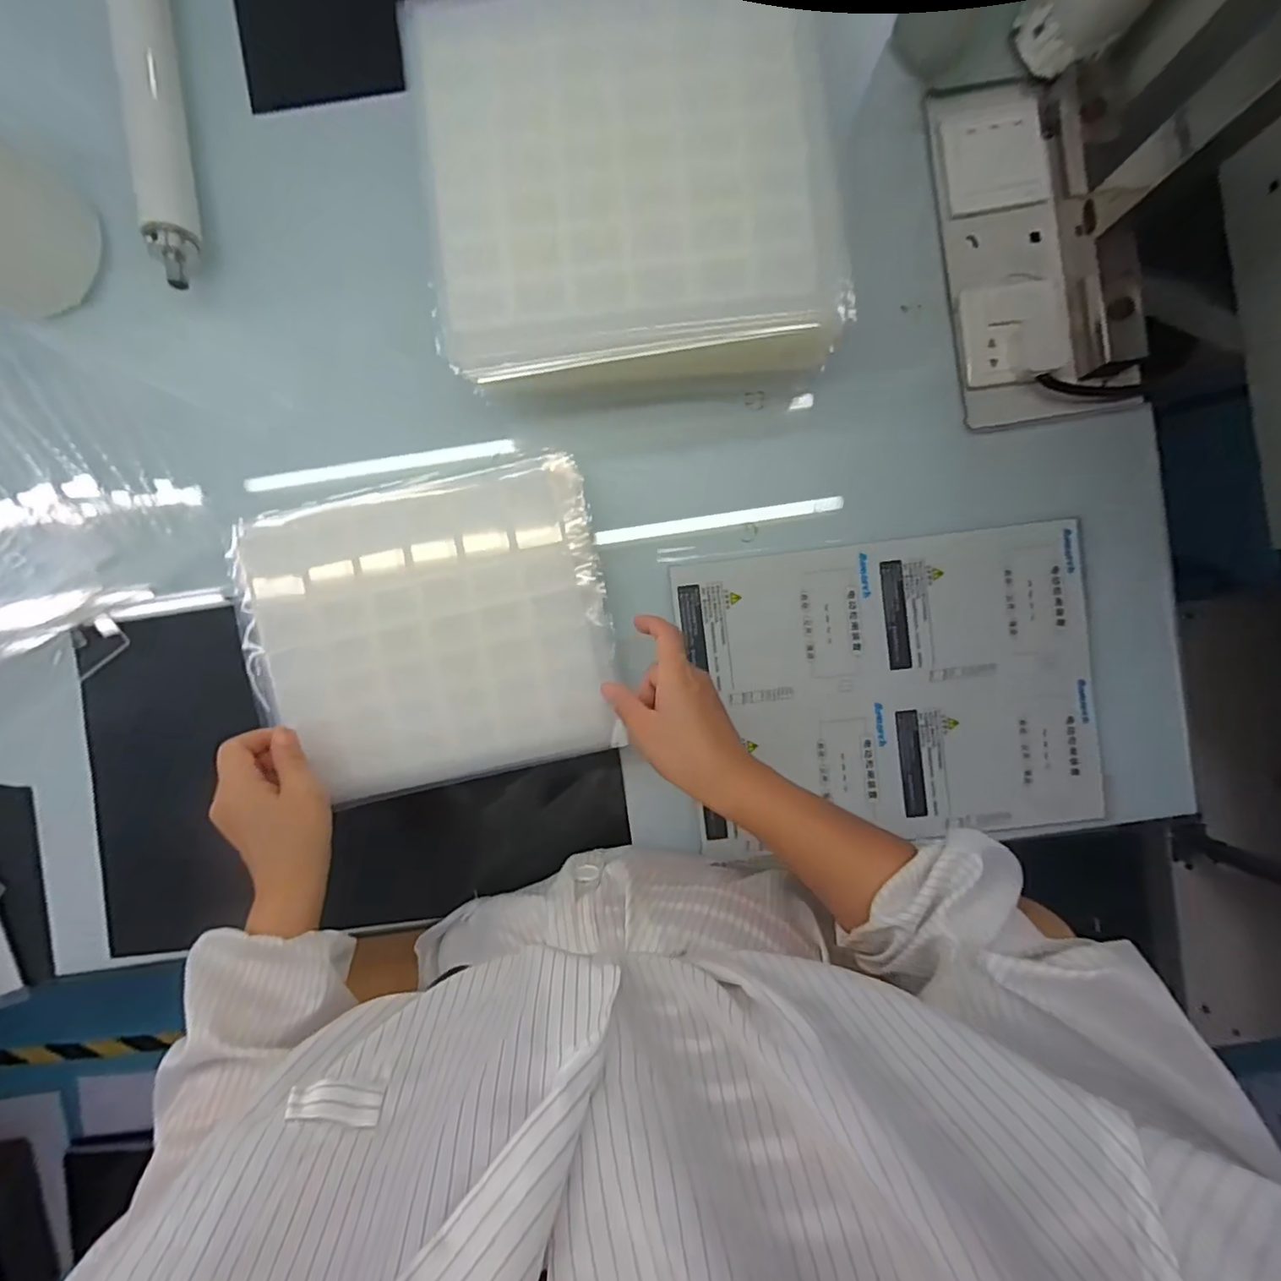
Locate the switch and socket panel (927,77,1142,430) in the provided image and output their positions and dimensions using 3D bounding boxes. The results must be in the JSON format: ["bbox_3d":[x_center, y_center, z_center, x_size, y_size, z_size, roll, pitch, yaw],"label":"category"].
[{"bbox_3d":[0.353,-0.350,0.522,0.159,0.038,0.303,-8,92,2],"label":"switch and socket panel"}]

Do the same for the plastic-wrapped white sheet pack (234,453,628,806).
[{"bbox_3d":[-0.169,-0.008,0.459,0.278,0.046,0.237,-13,92,2],"label":"plastic-wrapped white sheet pack"}]

